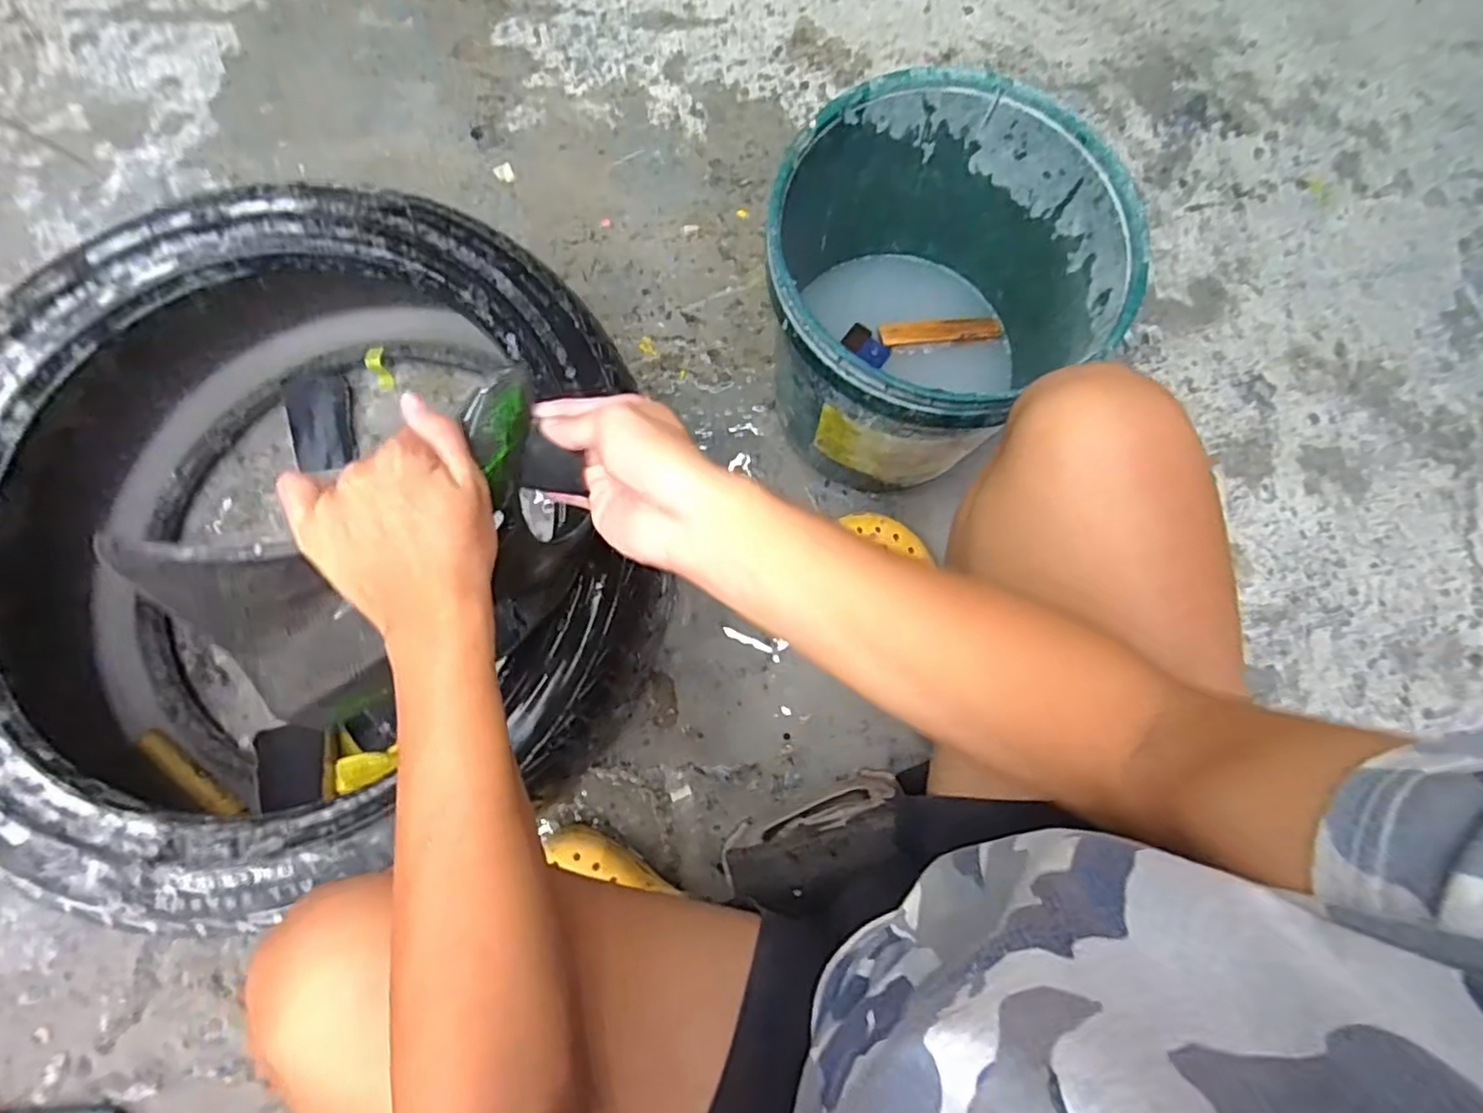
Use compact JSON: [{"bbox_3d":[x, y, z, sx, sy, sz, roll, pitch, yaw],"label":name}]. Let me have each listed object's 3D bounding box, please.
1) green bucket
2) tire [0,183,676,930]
[{"bbox_3d":[0.177,-0.241,0.681,0.292,0.277,0.302,0,78,0],"label":"green bucket"},{"bbox_3d":[-0.446,-0.017,0.692,0.686,0.256,0.631,-2,78,-1],"label":"tire"}]

